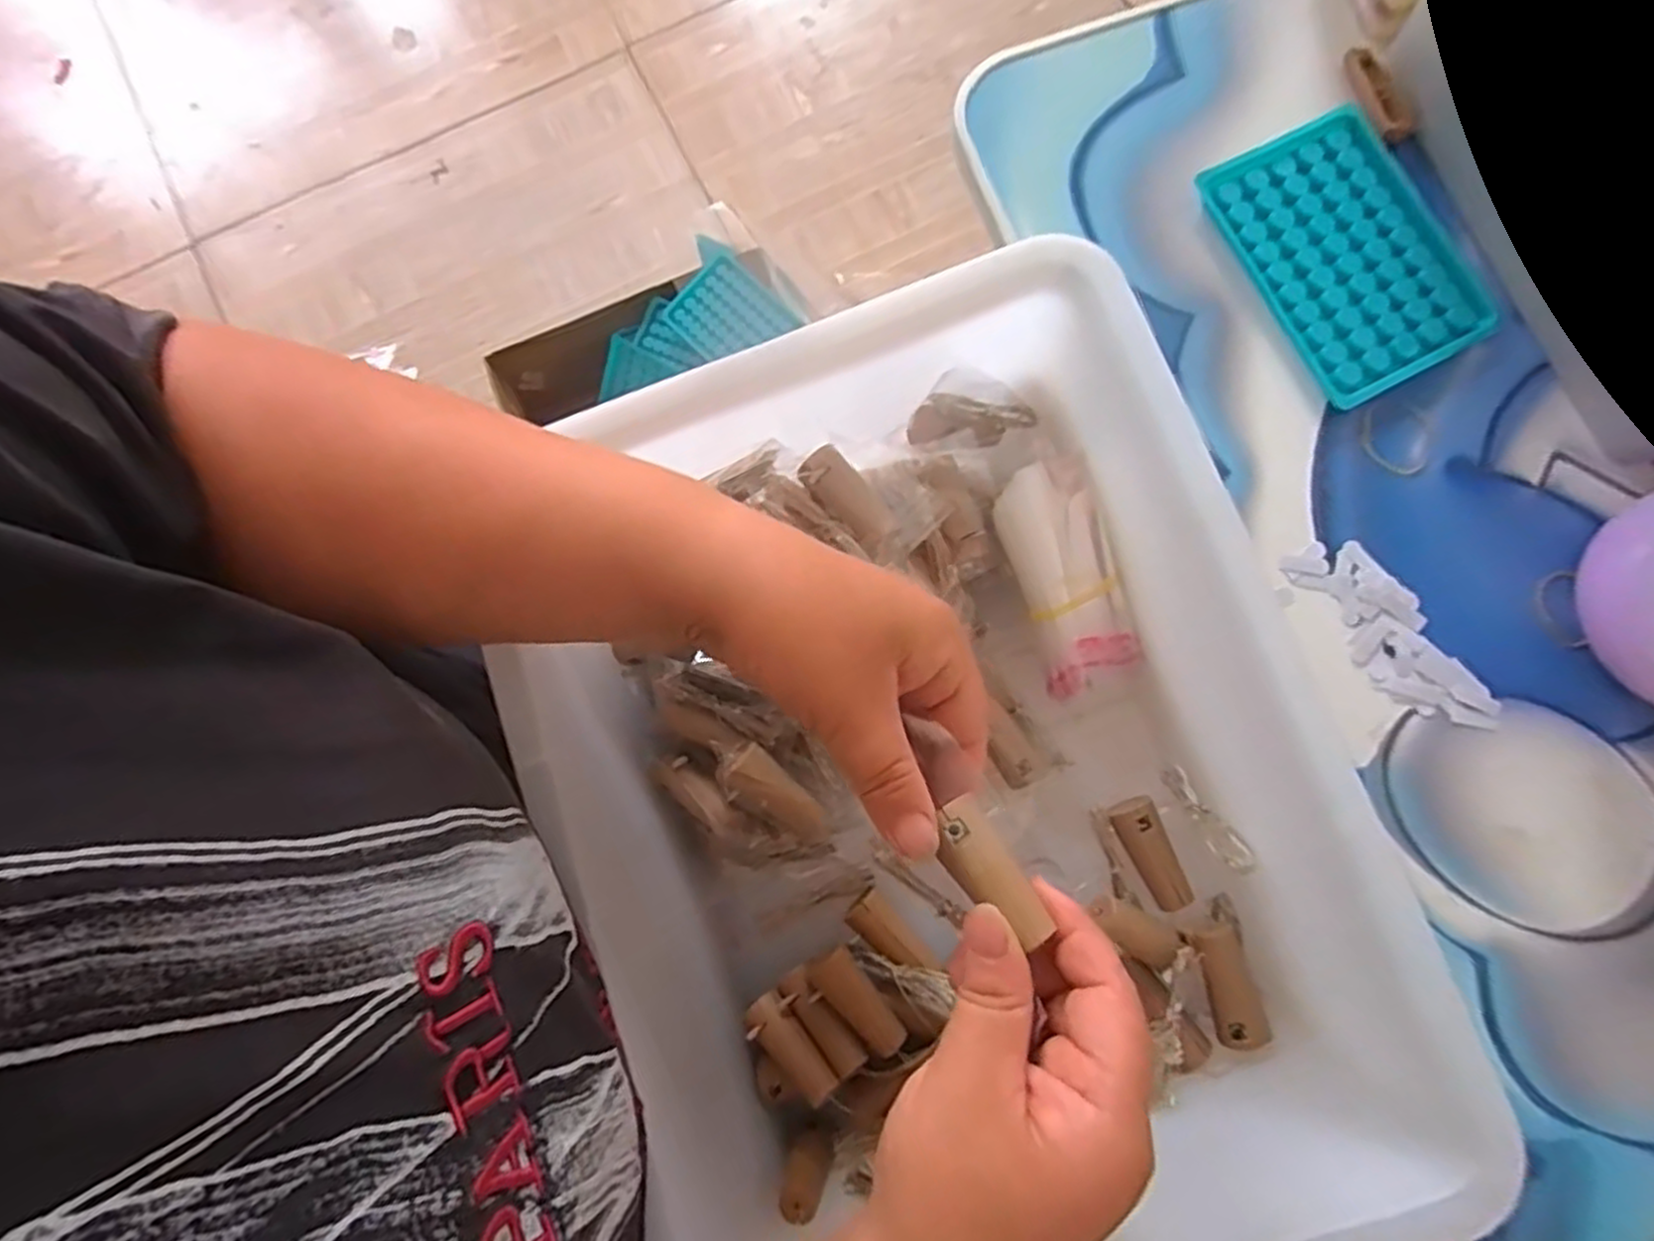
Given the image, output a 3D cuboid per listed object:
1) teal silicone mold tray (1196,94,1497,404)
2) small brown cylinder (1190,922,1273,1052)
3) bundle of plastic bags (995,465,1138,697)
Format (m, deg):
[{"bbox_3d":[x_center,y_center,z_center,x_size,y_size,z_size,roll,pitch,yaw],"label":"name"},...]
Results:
[{"bbox_3d":[0.249,-0.175,0.365,0.093,0.007,0.132,-27,82,-3],"label":"teal silicone mold tray"},{"bbox_3d":[0.175,0.160,0.338,0.020,0.019,0.052,-16,81,-1],"label":"small brown cylinder"},{"bbox_3d":[0.112,-0.021,0.360,0.051,0.025,0.102,-24,99,-4],"label":"bundle of plastic bags"}]

